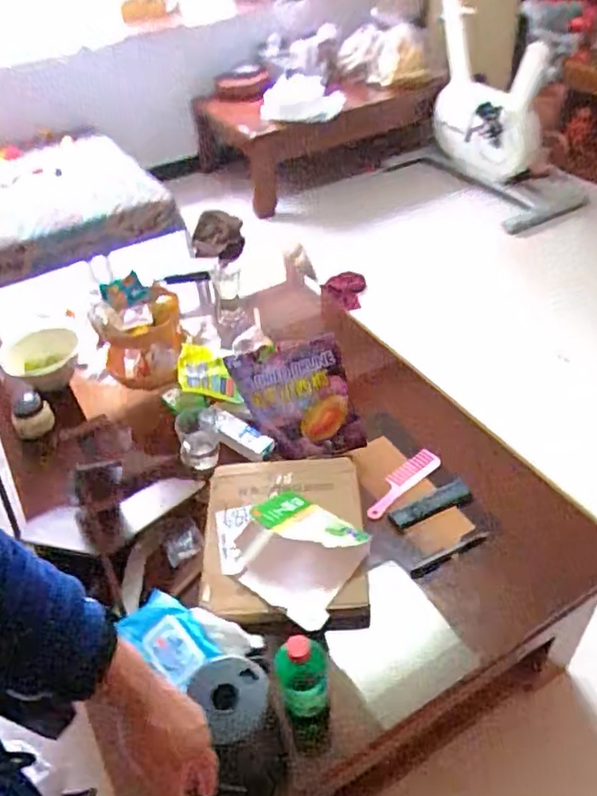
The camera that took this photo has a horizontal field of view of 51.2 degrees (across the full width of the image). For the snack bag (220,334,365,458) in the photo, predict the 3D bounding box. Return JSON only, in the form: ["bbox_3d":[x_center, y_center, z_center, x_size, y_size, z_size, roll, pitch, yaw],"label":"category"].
[{"bbox_3d":[-0.017,0.008,1.323,0.270,0.248,0.064,-9,14,26],"label":"snack bag"}]

